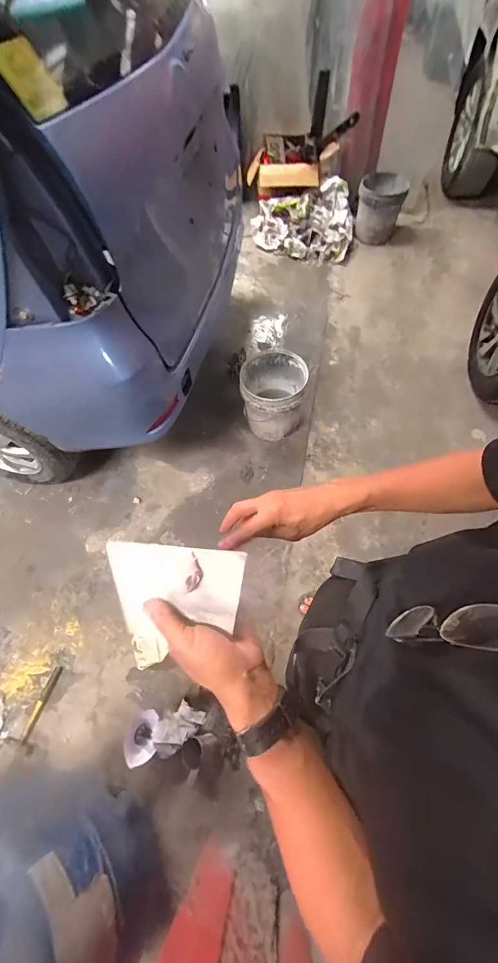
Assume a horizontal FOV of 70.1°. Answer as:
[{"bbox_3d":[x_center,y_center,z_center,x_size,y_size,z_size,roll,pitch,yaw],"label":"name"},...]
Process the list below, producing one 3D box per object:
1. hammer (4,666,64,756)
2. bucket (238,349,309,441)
[{"bbox_3d":[-0.765,0.829,1.300,0.110,0.025,0.279,20,64,15],"label":"hammer"},{"bbox_3d":[0.111,-0.407,1.752,0.288,0.348,0.295,-2,61,3],"label":"bucket"}]

